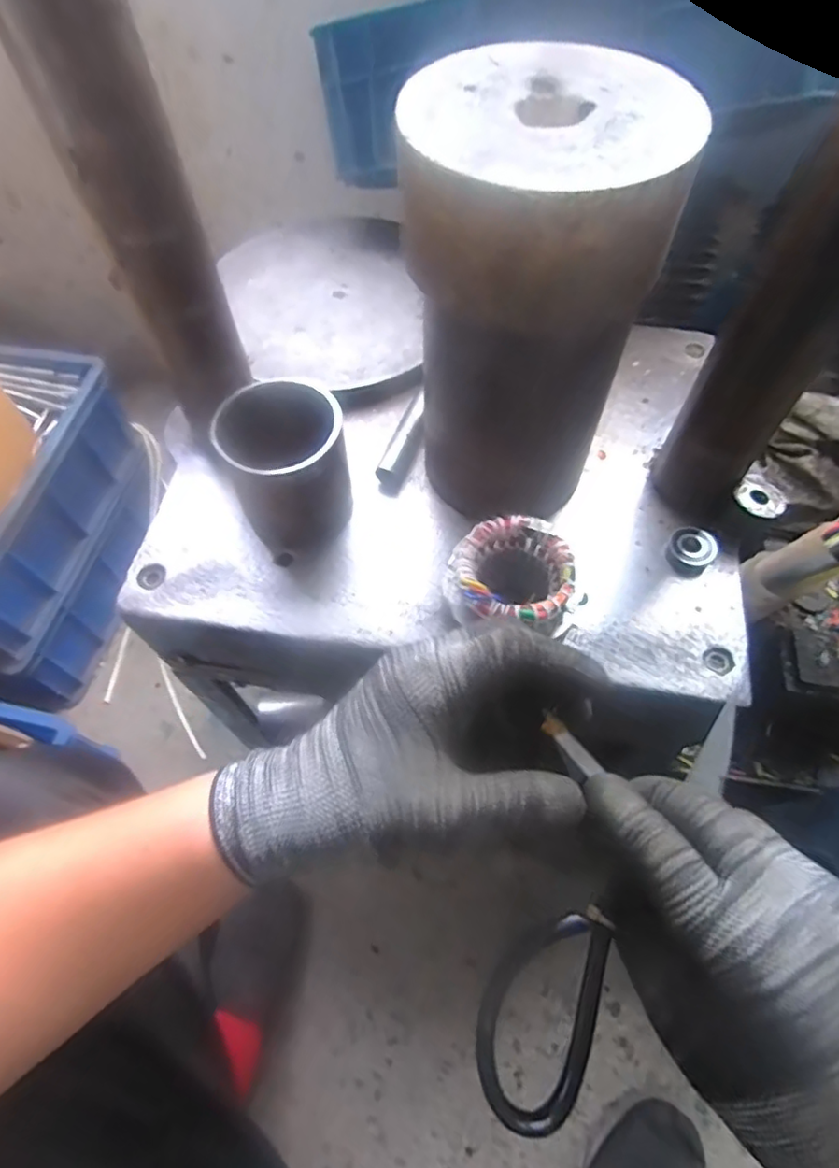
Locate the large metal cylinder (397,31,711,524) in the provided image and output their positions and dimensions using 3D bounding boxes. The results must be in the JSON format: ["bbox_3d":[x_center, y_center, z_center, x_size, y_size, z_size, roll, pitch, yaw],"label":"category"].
[{"bbox_3d":[0.067,-0.167,0.382,0.145,0.233,0.139,11,61,7],"label":"large metal cylinder"}]

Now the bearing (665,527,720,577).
[{"bbox_3d":[0.209,-0.026,0.457,0.033,0.015,0.037,32,66,17],"label":"bearing"}]

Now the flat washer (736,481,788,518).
[{"bbox_3d":[0.257,-0.065,0.447,0.034,0.005,0.031,17,62,10],"label":"flat washer"}]

